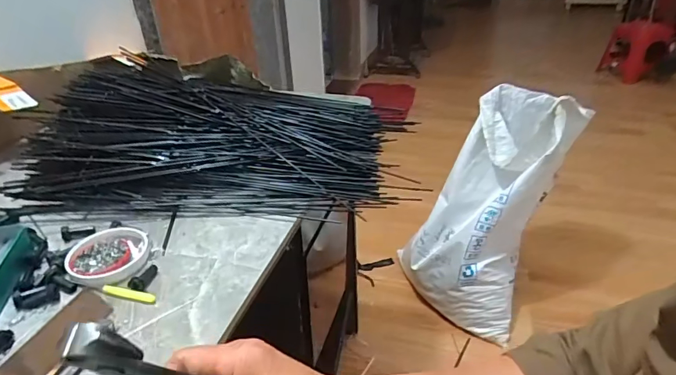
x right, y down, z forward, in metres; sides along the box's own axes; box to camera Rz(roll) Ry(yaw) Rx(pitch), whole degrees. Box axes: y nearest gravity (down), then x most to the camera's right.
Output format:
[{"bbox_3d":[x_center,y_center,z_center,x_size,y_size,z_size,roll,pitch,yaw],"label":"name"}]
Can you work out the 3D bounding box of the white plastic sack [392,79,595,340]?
[{"bbox_3d":[0.443,0.044,1.349,0.348,0.751,0.204,23,3,34],"label":"white plastic sack"}]

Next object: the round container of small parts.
[{"bbox_3d":[-0.276,0.082,0.537,0.090,0.013,0.092,-2,32,1],"label":"round container of small parts"}]

